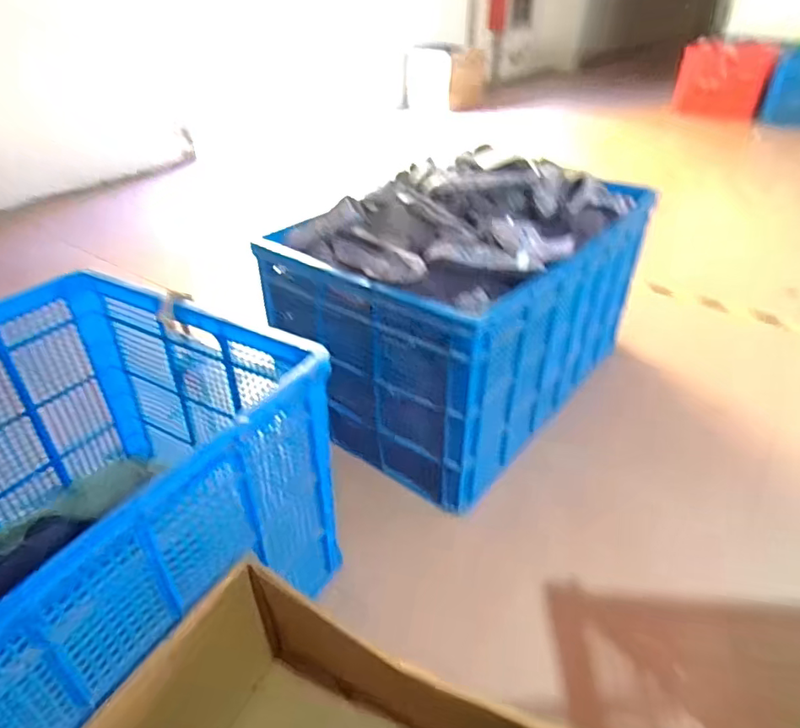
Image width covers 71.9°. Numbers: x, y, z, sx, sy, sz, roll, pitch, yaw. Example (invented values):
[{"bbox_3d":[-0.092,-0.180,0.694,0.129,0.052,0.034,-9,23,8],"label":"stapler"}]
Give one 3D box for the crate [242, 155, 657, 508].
[{"bbox_3d":[0.188,-0.211,1.545,0.625,0.604,0.937,25,42,31],"label":"crate"}]

